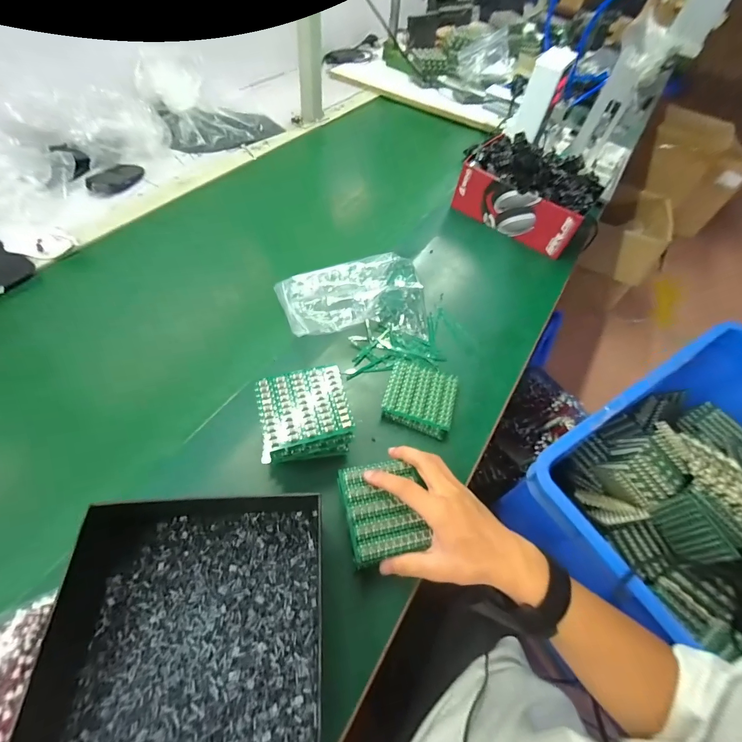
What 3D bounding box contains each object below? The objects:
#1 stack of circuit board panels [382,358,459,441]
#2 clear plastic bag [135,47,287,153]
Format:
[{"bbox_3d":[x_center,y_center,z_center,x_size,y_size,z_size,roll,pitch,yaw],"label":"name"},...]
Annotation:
[{"bbox_3d":[0.065,0.032,0.465,0.087,0.021,0.093,17,57,5],"label":"stack of circuit board panels"},{"bbox_3d":[-0.347,-0.592,0.786,0.251,0.131,0.156,-34,66,-24],"label":"clear plastic bag"}]

